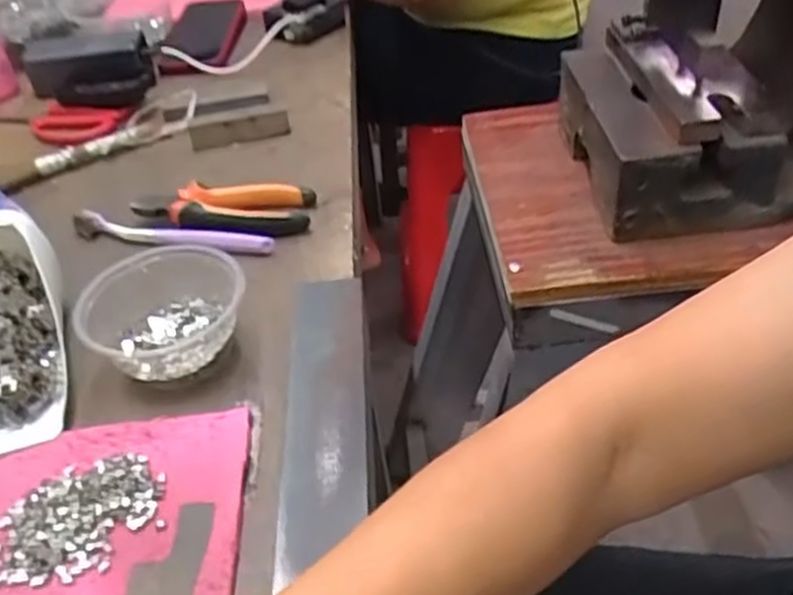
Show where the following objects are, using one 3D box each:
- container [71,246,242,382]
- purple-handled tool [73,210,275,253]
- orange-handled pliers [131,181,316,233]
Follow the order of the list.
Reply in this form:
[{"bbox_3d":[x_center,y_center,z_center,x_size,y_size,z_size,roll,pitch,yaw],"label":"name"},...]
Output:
[{"bbox_3d":[-0.155,0.009,0.513,0.103,0.050,0.091,-14,42,-12],"label":"container"},{"bbox_3d":[-0.189,-0.054,0.618,0.182,0.016,0.017,9,42,14],"label":"purple-handled tool"},{"bbox_3d":[-0.145,-0.070,0.626,0.146,0.024,0.058,-1,41,4],"label":"orange-handled pliers"}]

